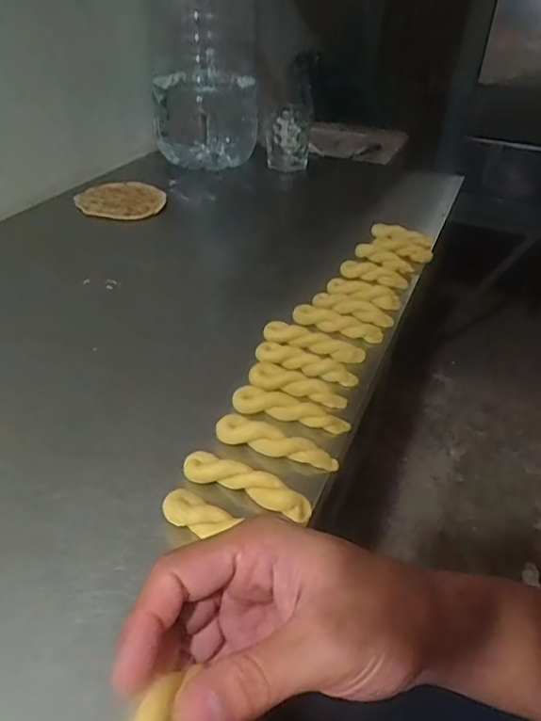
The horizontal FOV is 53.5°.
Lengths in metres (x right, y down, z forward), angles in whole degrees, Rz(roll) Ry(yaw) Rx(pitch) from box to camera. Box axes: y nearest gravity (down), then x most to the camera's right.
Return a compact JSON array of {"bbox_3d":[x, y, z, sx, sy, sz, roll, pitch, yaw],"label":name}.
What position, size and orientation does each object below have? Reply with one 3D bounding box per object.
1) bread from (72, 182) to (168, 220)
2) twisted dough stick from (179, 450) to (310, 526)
[{"bbox_3d":[-0.230,-0.248,0.824,0.126,0.010,0.132,2,38,-2],"label":"bread"},{"bbox_3d":[-0.016,0.092,0.399,0.098,0.018,0.022,14,39,14],"label":"twisted dough stick"}]

